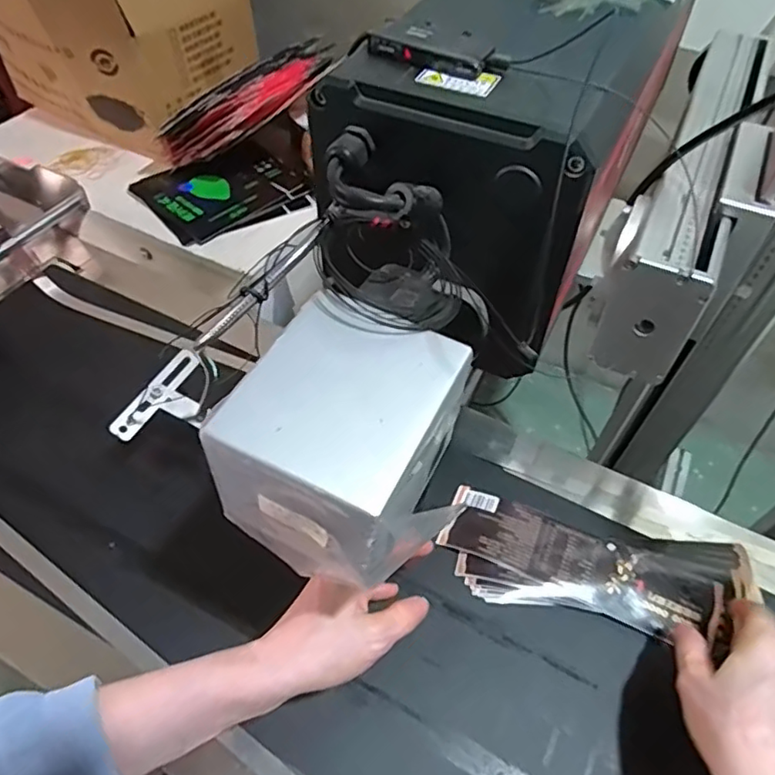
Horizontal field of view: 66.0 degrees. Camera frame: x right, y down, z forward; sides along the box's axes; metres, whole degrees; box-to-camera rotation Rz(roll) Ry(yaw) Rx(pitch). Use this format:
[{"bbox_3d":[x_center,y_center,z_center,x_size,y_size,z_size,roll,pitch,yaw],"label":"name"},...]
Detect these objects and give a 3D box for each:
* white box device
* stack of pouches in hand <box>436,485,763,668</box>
[{"bbox_3d":[-0.017,0.032,0.326,0.111,0.087,0.118,26,57,15],"label":"white box device"},{"bbox_3d":[0.179,0.153,0.508,0.254,0.014,0.091,10,54,6],"label":"stack of pouches in hand"}]

